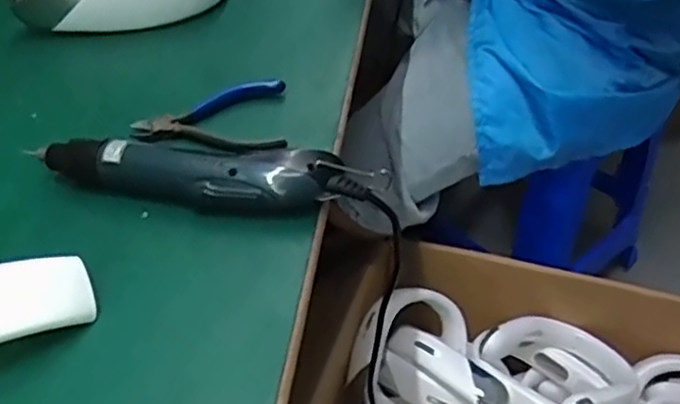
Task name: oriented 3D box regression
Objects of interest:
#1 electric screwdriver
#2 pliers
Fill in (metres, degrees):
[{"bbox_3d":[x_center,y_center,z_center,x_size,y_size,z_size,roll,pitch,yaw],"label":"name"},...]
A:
[{"bbox_3d":[-0.094,-0.019,0.456,0.237,0.037,0.040,9,45,8],"label":"electric screwdriver"},{"bbox_3d":[-0.102,-0.068,0.528,0.119,0.013,0.085,1,45,1],"label":"pliers"}]

